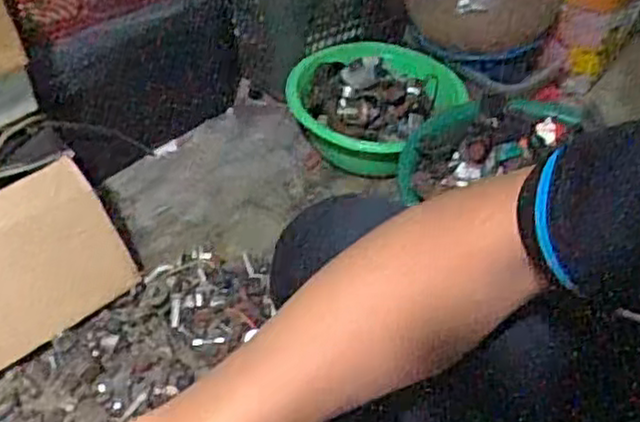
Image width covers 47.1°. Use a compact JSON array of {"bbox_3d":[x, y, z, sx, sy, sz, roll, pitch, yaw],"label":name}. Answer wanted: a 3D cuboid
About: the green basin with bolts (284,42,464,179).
[{"bbox_3d":[0.083,-0.177,1.142,0.220,0.097,0.257,34,53,27],"label":"green basin with bolts"}]

